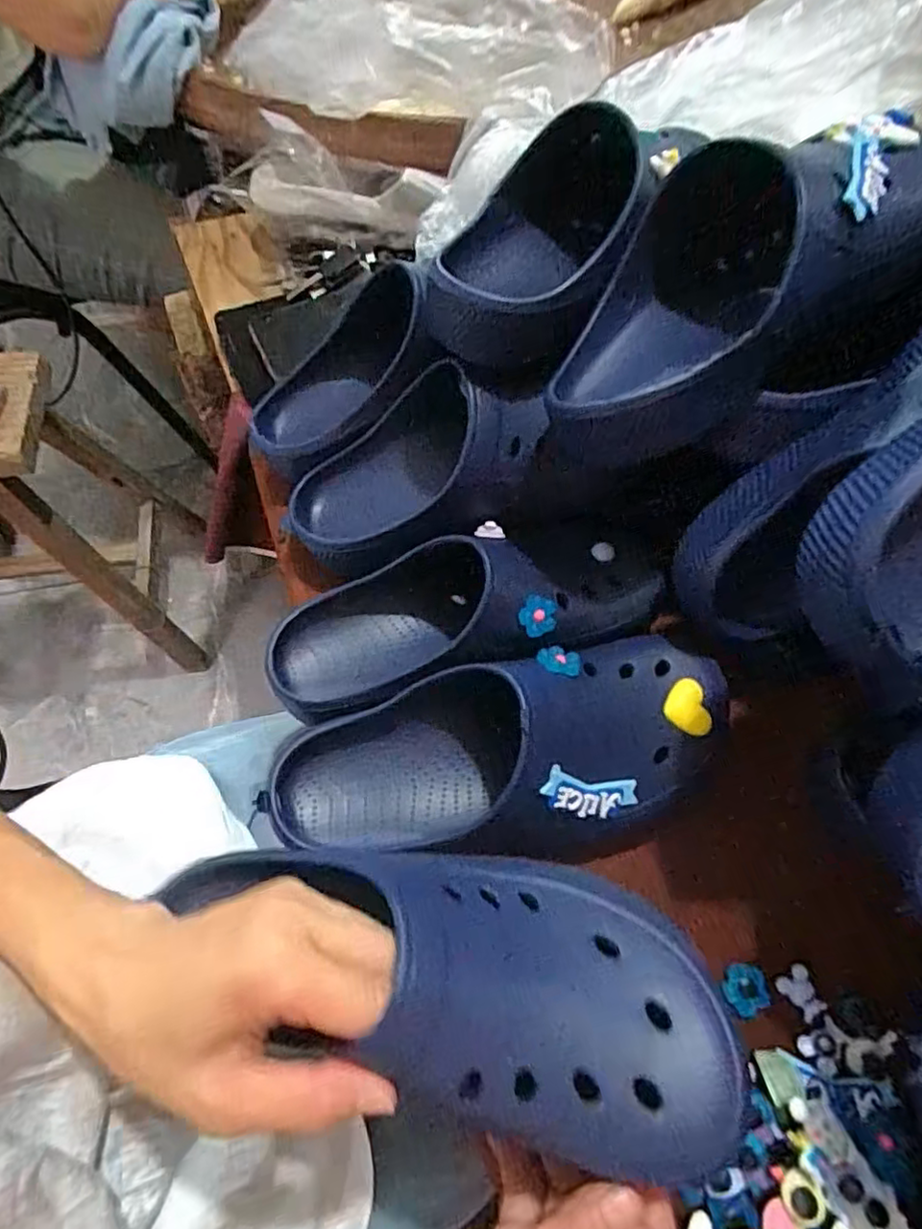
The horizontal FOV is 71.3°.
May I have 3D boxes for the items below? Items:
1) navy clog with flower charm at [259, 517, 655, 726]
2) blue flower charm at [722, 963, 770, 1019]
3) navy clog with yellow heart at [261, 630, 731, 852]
[{"bbox_3d":[0.002,-0.003,0.400,0.242,0.076,0.088,-18,66,-8],"label":"navy clog with flower charm"},{"bbox_3d":[0.159,0.209,0.357,0.024,0.005,0.025,0,65,0],"label":"blue flower charm"},{"bbox_3d":[0.028,0.075,0.357,0.265,0.080,0.103,-15,66,-7],"label":"navy clog with yellow heart"}]

